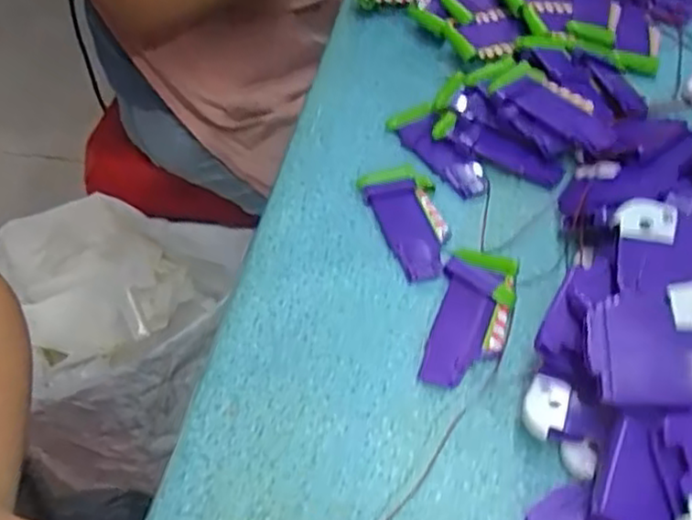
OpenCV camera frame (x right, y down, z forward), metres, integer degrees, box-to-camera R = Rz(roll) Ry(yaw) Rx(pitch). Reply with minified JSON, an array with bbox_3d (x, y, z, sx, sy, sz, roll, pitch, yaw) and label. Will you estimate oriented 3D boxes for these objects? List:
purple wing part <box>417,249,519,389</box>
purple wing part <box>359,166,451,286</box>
[{"bbox_3d":[0.067,0.031,0.385,0.039,0.012,0.085,12,49,13],"label":"purple wing part"},{"bbox_3d":[0.041,-0.026,0.436,0.043,0.009,0.090,-16,49,-12],"label":"purple wing part"}]

